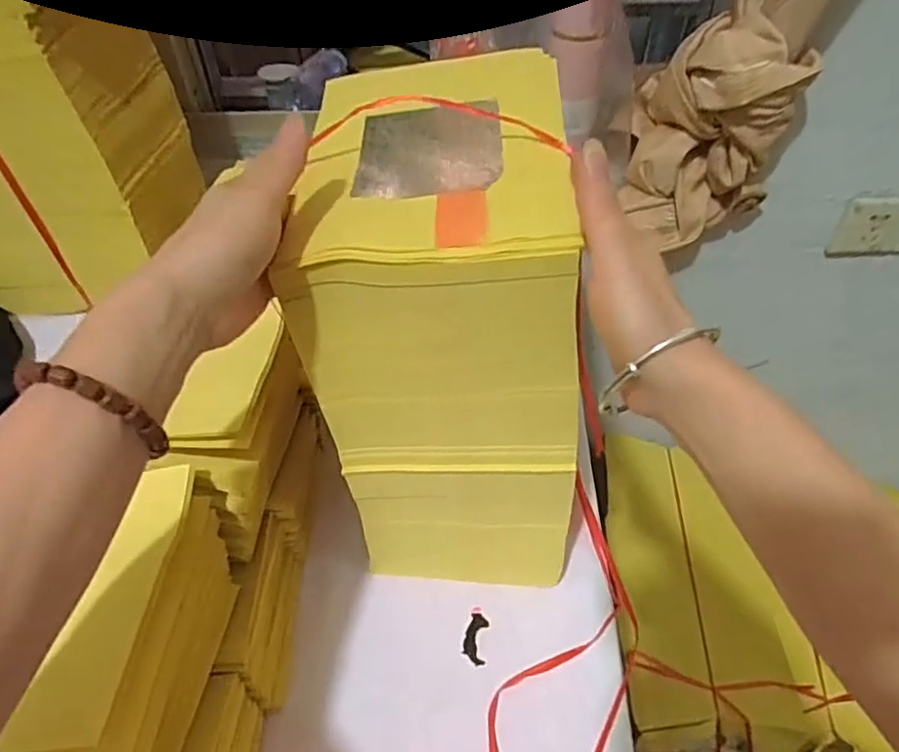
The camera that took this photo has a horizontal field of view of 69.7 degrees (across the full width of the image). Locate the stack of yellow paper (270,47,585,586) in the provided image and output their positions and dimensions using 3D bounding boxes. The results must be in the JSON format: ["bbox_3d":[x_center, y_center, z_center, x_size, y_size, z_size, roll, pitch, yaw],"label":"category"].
[{"bbox_3d":[-0.002,-0.035,0.496,0.161,0.311,0.241,-1,48,1],"label":"stack of yellow paper"}]

